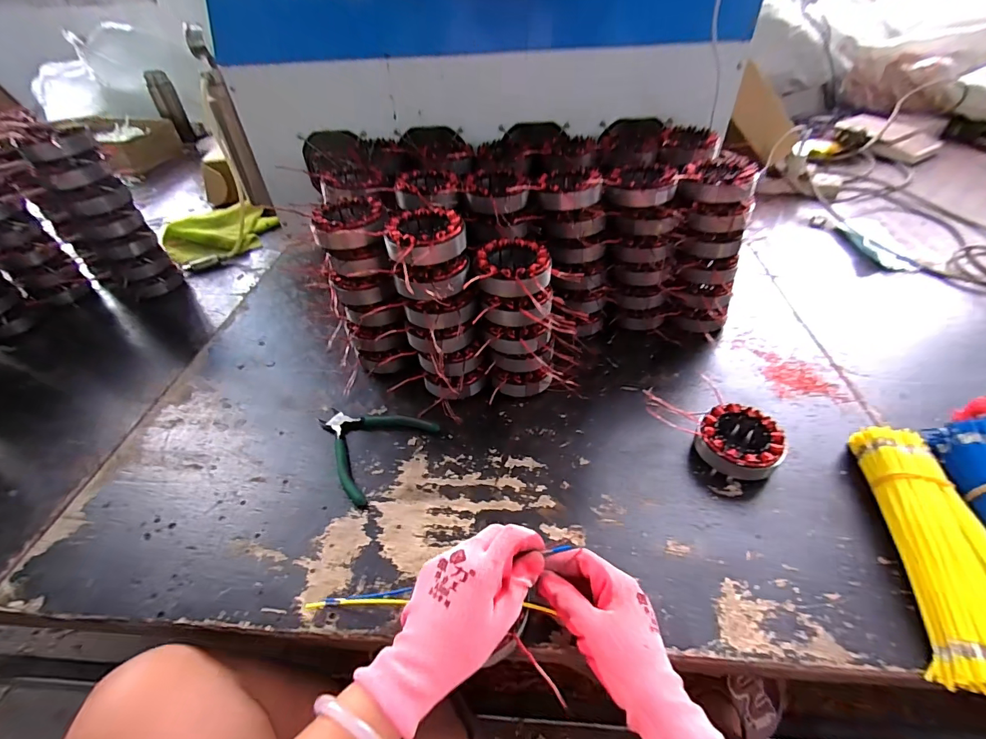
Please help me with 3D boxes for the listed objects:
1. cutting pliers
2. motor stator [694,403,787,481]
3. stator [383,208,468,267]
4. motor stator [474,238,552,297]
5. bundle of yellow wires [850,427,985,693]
[{"bbox_3d":[-0.159,0.083,0.535,0.133,0.016,0.130,24,50,26],"label":"cutting pliers"},{"bbox_3d":[0.278,0.082,0.500,0.079,0.037,0.081,-2,43,2],"label":"motor stator"},{"bbox_3d":[-0.074,-0.147,0.485,0.084,0.031,0.095,-10,44,-8],"label":"stator"},{"bbox_3d":[0.023,-0.113,0.510,0.084,0.039,0.089,0,43,3],"label":"motor stator"},{"bbox_3d":[0.413,0.162,0.403,0.088,0.046,0.244,7,44,11],"label":"bundle of yellow wires"}]

